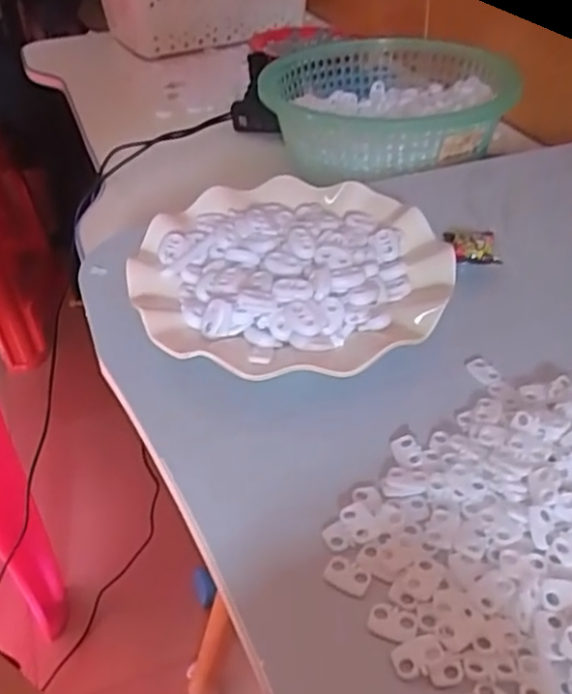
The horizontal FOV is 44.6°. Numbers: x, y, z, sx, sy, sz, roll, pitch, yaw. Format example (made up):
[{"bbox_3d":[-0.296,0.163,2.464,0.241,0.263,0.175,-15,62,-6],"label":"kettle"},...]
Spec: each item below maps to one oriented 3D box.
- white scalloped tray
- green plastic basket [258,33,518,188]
[{"bbox_3d":[0.004,-0.045,0.396,0.170,0.028,0.174,-26,44,-25],"label":"white scalloped tray"},{"bbox_3d":[0.091,-0.224,0.627,0.213,0.068,0.210,3,40,8],"label":"green plastic basket"}]

